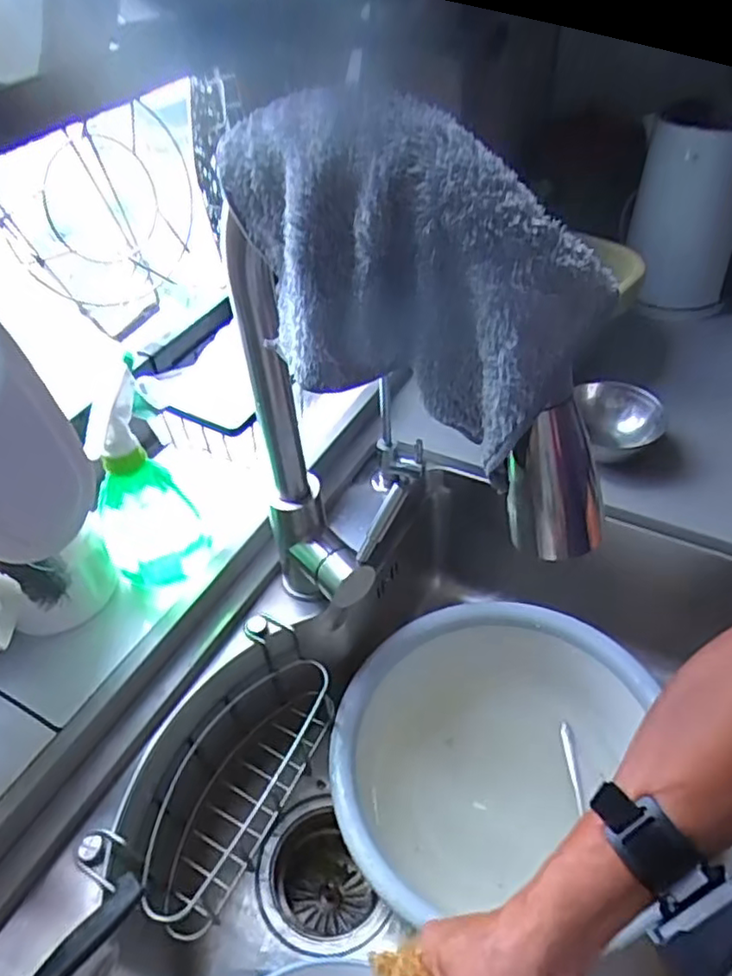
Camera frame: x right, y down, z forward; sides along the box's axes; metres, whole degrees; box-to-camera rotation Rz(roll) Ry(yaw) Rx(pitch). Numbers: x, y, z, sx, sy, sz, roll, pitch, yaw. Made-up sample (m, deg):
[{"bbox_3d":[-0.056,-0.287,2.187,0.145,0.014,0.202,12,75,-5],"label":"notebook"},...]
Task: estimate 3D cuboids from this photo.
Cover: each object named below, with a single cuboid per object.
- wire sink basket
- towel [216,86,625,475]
[{"bbox_3d":[-0.123,0.243,0.566,0.096,0.127,0.228,18,48,22],"label":"wire sink basket"},{"bbox_3d":[0.012,-0.107,0.319,0.189,0.137,0.072,31,54,31],"label":"towel"}]

